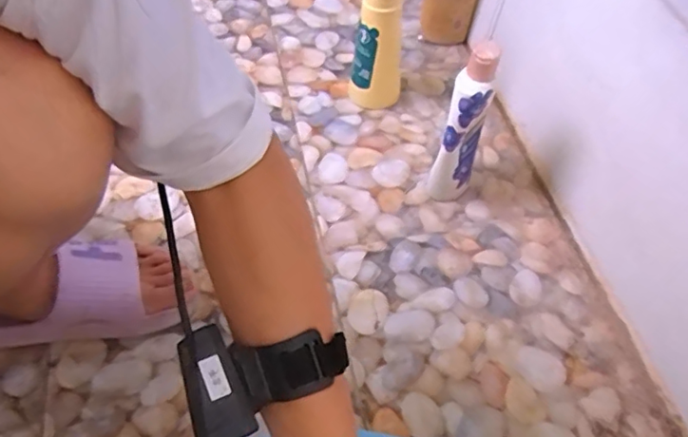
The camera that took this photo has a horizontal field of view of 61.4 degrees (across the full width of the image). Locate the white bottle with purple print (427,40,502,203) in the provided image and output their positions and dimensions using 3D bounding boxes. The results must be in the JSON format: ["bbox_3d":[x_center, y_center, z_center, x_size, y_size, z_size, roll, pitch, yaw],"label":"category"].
[{"bbox_3d":[0.134,-0.101,0.676,0.057,0.218,0.048,18,54,10],"label":"white bottle with purple print"}]

